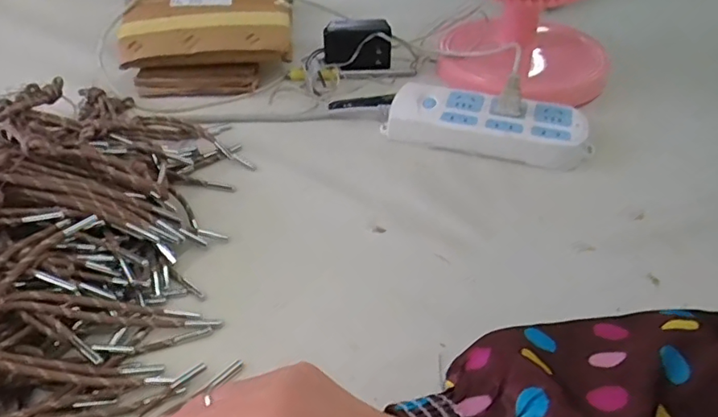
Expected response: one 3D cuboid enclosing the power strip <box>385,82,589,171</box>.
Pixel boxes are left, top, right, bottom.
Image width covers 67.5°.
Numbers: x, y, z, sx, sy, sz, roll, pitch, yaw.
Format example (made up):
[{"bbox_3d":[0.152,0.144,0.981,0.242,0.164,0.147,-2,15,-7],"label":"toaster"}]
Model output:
[{"bbox_3d":[0.122,-0.079,0.516,0.186,0.032,0.075,17,46,16],"label":"power strip"}]

